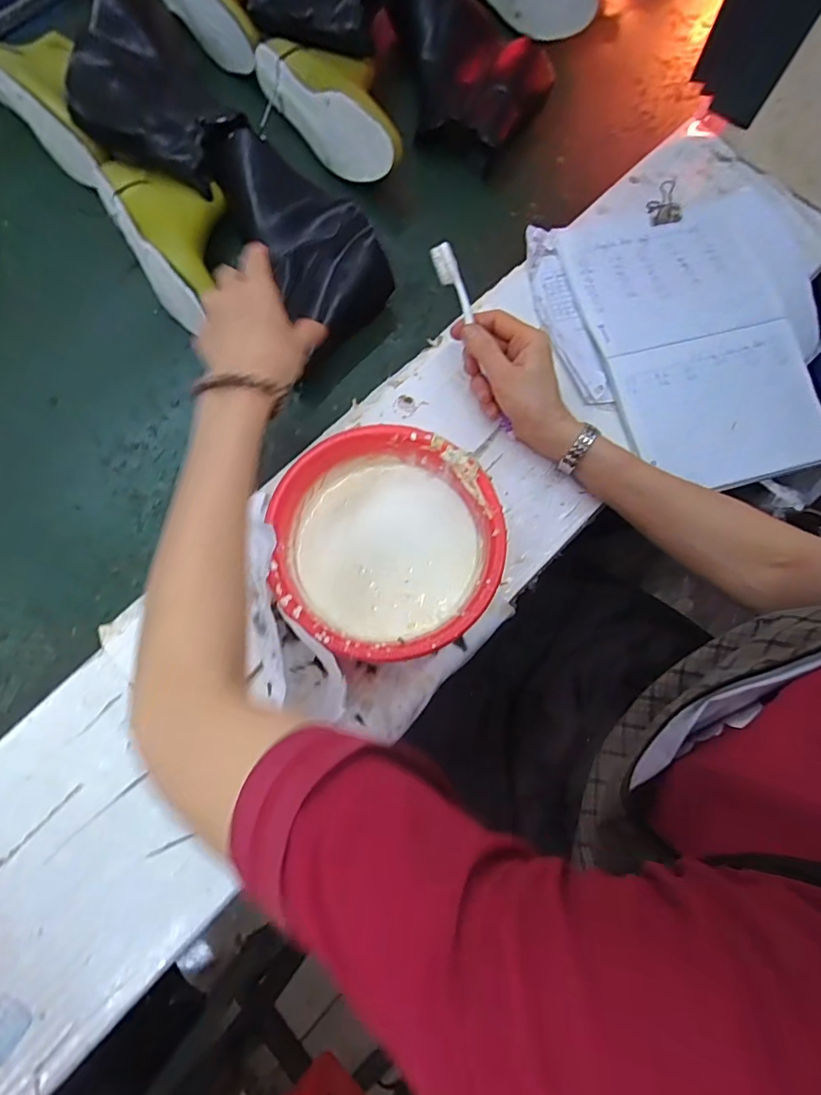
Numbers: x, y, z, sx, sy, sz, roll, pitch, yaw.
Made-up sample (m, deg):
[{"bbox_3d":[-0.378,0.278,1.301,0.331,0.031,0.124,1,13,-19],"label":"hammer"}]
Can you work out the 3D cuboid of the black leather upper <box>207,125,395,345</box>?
[{"bbox_3d":[-0.126,-0.359,0.585,0.117,0.056,0.254,-34,81,-8],"label":"black leather upper"}]

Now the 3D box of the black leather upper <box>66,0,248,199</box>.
[{"bbox_3d":[-0.282,-0.499,0.583,0.187,0.057,0.146,25,77,6],"label":"black leather upper"}]

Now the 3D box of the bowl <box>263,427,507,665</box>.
[{"bbox_3d":[-0.020,0.000,0.464,0.184,0.076,0.186,0,76,0],"label":"bowl"}]

